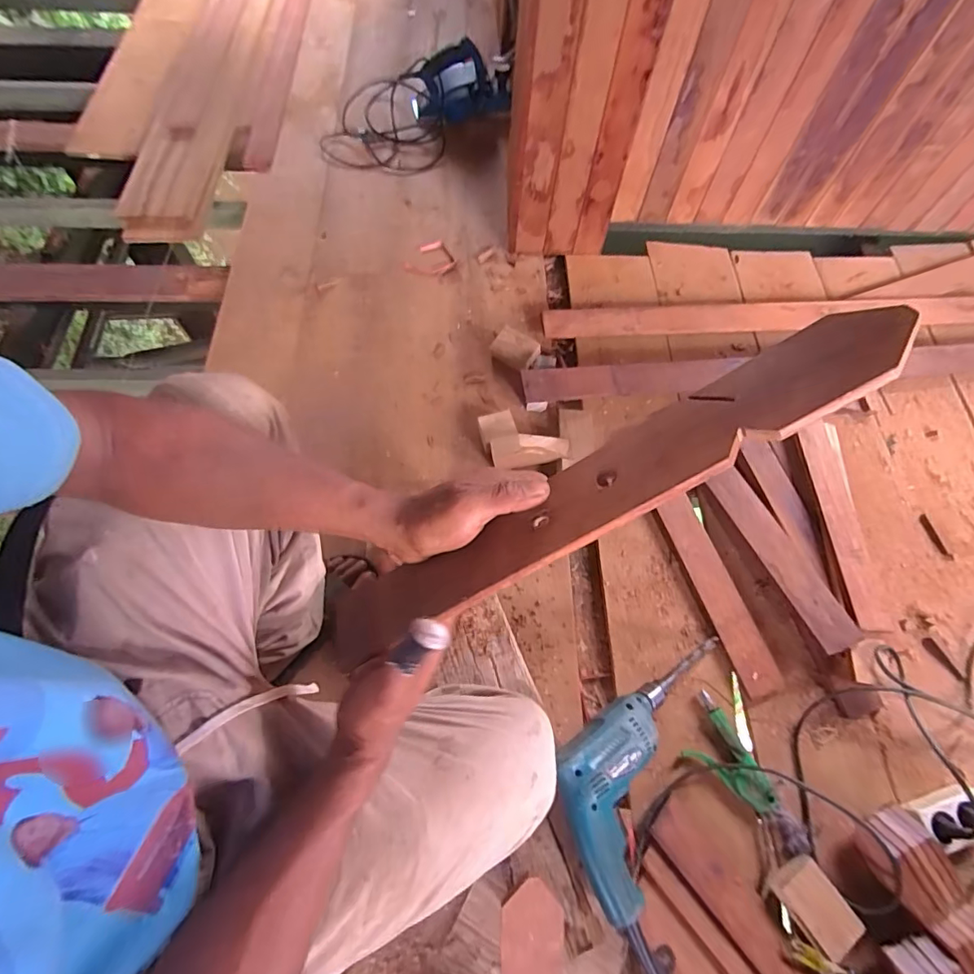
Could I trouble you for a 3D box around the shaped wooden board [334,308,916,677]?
[{"bbox_3d":[0.058,0.015,0.366,0.450,0.009,0.069,-31,43,16],"label":"shaped wooden board"}]

